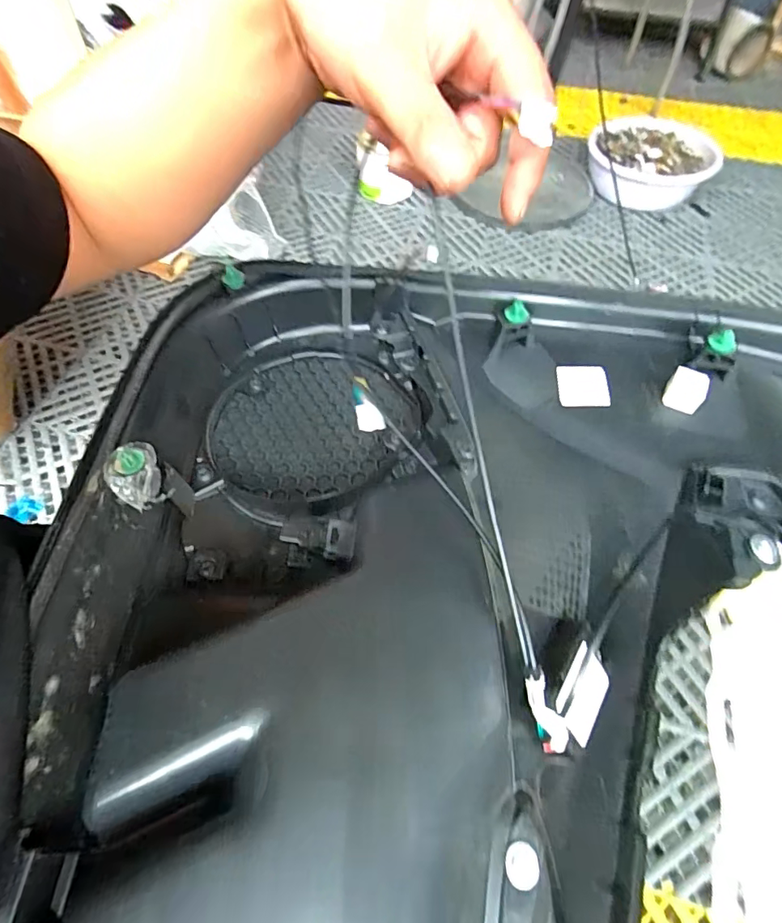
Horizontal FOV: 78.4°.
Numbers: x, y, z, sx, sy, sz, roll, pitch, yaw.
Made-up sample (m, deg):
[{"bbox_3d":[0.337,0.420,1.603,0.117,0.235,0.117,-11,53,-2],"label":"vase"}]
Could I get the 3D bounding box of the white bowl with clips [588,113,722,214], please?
[{"bbox_3d":[0.790,-0.921,1.459,0.369,0.105,0.398,24,61,14],"label":"white bowl with clips"}]

